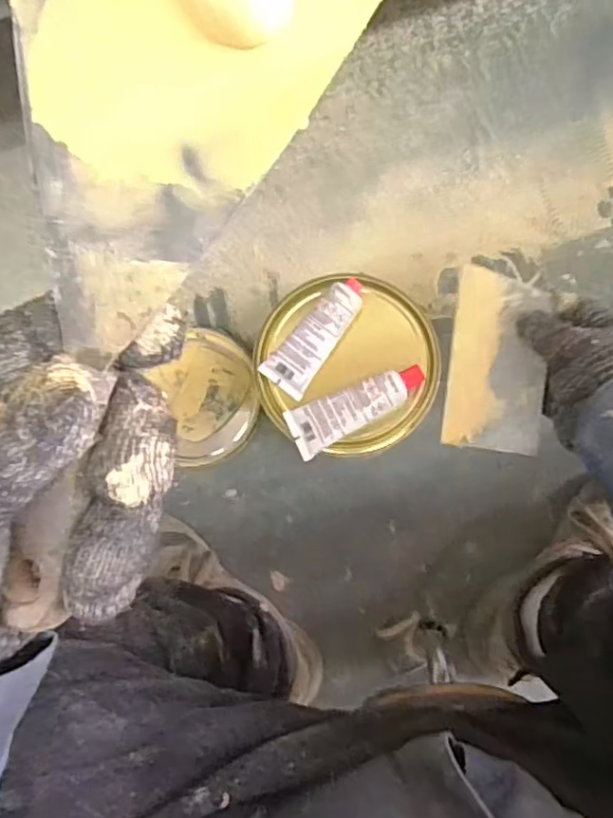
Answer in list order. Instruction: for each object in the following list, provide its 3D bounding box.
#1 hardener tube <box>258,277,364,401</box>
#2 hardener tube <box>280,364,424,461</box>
[{"bbox_3d":[0.010,-0.064,0.555,0.041,0.019,0.110,38,97,6],"label":"hardener tube"},{"bbox_3d":[0.043,-0.002,0.545,0.120,0.026,0.042,-24,82,-1],"label":"hardener tube"}]

